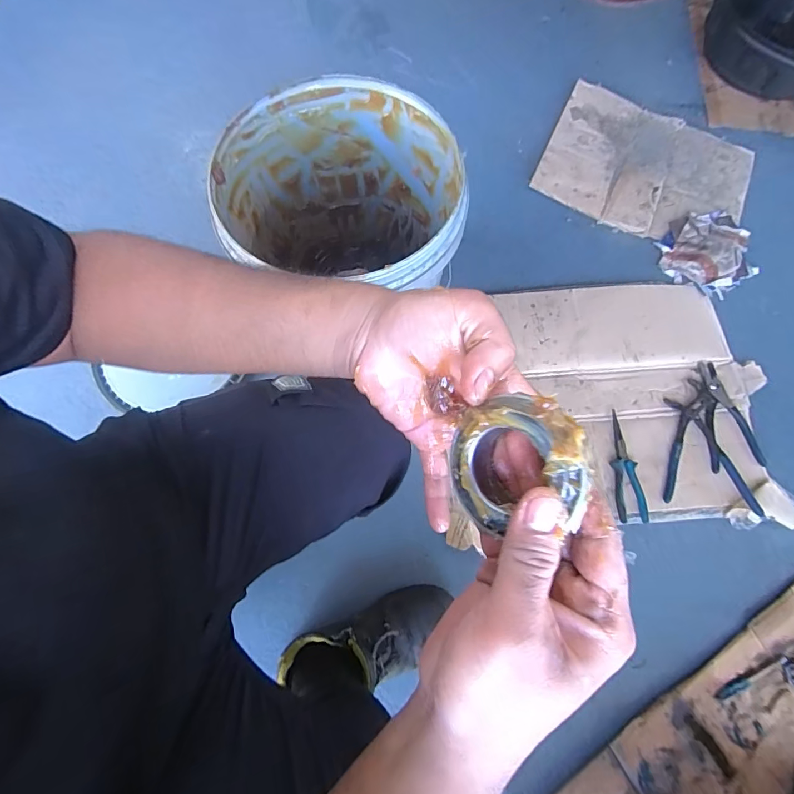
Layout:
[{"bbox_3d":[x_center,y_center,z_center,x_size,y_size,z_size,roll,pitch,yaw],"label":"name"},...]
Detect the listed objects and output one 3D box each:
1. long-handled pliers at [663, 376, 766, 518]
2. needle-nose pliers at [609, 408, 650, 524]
[{"bbox_3d":[0.555,0.081,0.775,0.149,0.013,0.230,8,74,3],"label":"long-handled pliers"},{"bbox_3d":[0.398,0.121,0.765,0.051,0.015,0.193,-6,74,-2],"label":"needle-nose pliers"}]

